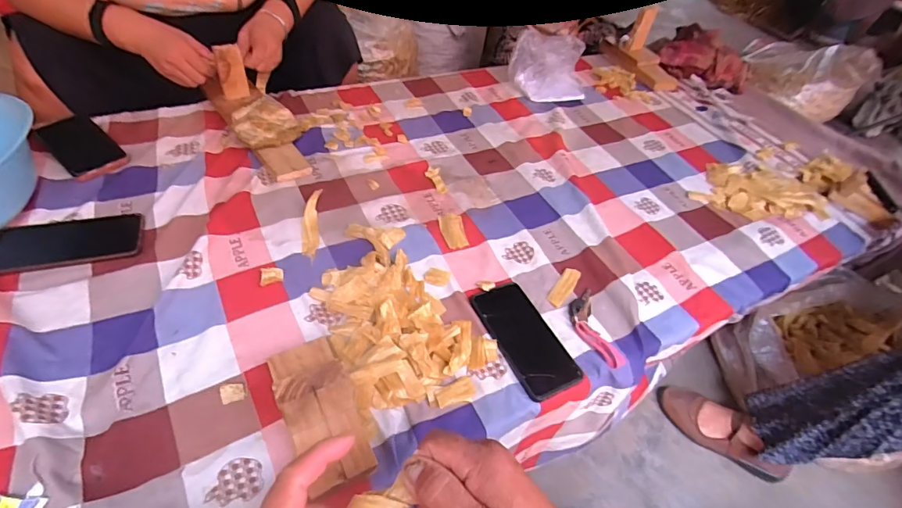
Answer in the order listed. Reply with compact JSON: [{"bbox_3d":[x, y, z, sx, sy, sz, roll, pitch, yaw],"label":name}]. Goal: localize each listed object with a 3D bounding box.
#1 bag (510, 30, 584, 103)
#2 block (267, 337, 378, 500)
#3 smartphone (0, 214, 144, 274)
[{"bbox_3d":[0.233,-0.446,1.052,0.181,0.089,0.189,12,47,2],"label":"bag"},{"bbox_3d":[-0.134,0.145,0.450,0.072,0.090,0.161,-19,53,-24],"label":"block"},{"bbox_3d":[-0.518,-0.018,0.601,0.169,0.011,0.086,-10,50,-18],"label":"smartphone"}]

